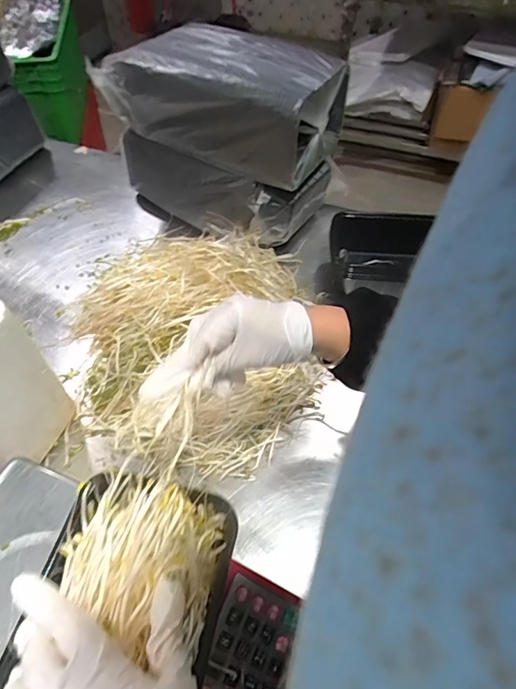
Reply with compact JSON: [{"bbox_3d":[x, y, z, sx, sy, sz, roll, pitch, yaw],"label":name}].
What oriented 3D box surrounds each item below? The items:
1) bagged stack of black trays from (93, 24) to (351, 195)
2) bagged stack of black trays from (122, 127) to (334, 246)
[{"bbox_3d":[-0.049,-0.370,0.653,0.315,0.134,0.182,21,54,19],"label":"bagged stack of black trays"},{"bbox_3d":[-0.055,-0.291,0.750,0.312,0.117,0.181,28,57,24],"label":"bagged stack of black trays"}]

